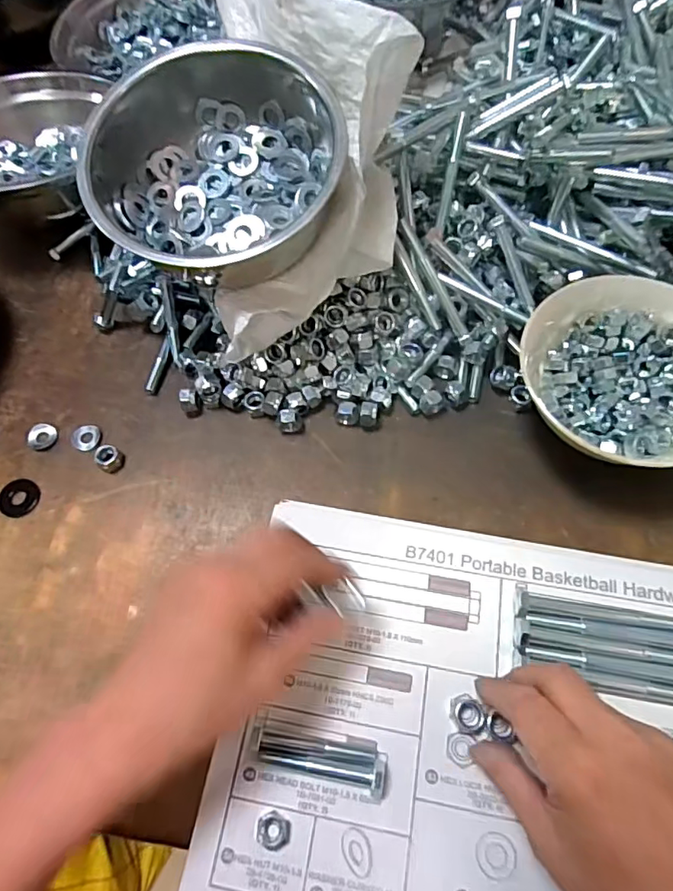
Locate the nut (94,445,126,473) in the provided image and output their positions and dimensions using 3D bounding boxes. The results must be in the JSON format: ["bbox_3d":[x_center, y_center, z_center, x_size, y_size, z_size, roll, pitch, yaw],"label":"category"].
[{"bbox_3d":[-0.170,0.010,0.404,0.019,0.012,0.018,-1,63,3],"label":"nut"}]

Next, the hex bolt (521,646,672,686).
[{"bbox_3d":[0.164,0.131,0.316,0.108,0.016,0.015,8,64,8],"label":"hex bolt"}]

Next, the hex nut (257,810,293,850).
[{"bbox_3d":[-0.034,0.206,0.288,0.018,0.010,0.015,16,65,12],"label":"hex nut"}]

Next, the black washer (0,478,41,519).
[{"bbox_3d":[-0.235,0.039,0.399,0.028,0.006,0.028,-1,63,3],"label":"black washer"}]

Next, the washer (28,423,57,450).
[{"bbox_3d":[-0.230,-0.008,0.420,0.019,0.004,0.022,-9,63,-1],"label":"washer"}]

